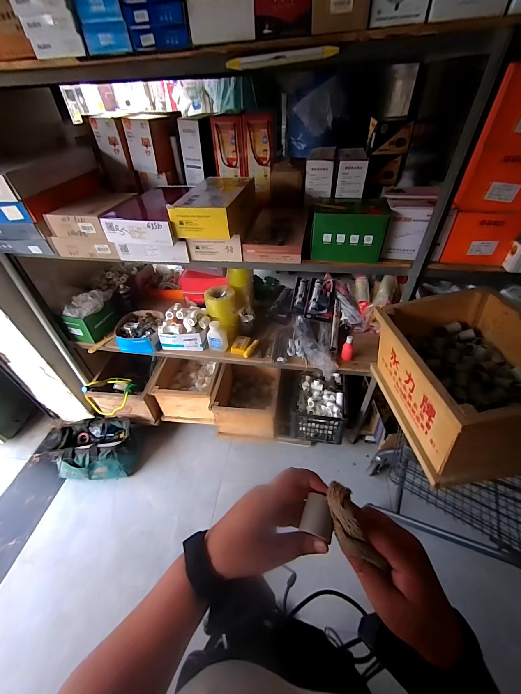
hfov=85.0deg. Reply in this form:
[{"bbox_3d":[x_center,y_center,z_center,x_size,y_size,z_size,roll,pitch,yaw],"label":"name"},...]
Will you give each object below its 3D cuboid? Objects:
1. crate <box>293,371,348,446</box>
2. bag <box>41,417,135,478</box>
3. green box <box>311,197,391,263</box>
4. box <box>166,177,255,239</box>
[{"bbox_3d":[0.309,0.297,1.505,0.257,0.216,0.330,6,45,11],"label":"crate"},{"bbox_3d":[-0.858,0.520,1.467,0.445,0.177,0.265,-1,44,3],"label":"bag"},{"bbox_3d":[0.257,-0.347,0.843,0.202,0.148,0.116,5,44,9],"label":"green box"},{"bbox_3d":[-0.134,-0.451,0.905,0.191,0.093,0.320,4,44,8],"label":"box"}]

